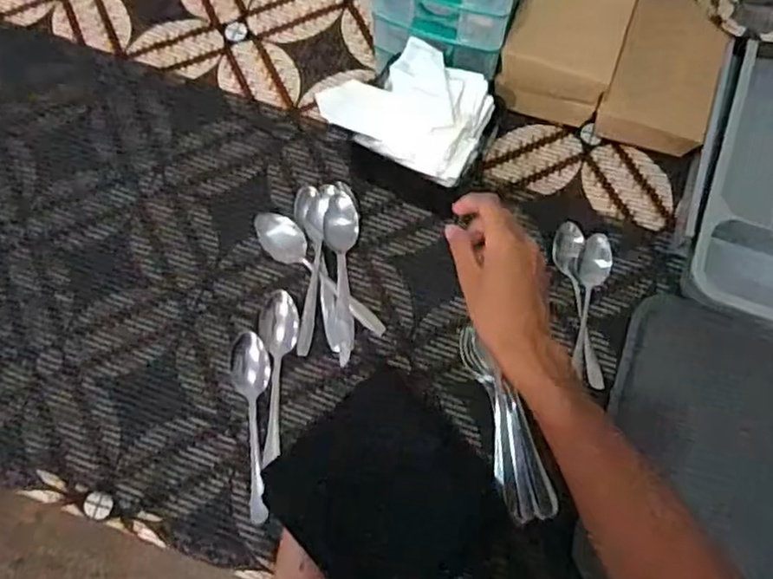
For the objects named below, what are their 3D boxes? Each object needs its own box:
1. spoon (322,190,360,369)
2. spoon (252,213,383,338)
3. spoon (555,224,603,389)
[{"bbox_3d":[-0.044,-0.013,0.659,0.034,0.030,0.165,-2,72,-1],"label":"spoon"},{"bbox_3d":[-0.065,-0.018,0.664,0.167,0.023,0.038,39,76,11],"label":"spoon"},{"bbox_3d":[0.190,0.014,0.653,0.032,0.021,0.161,-3,72,-2],"label":"spoon"}]

